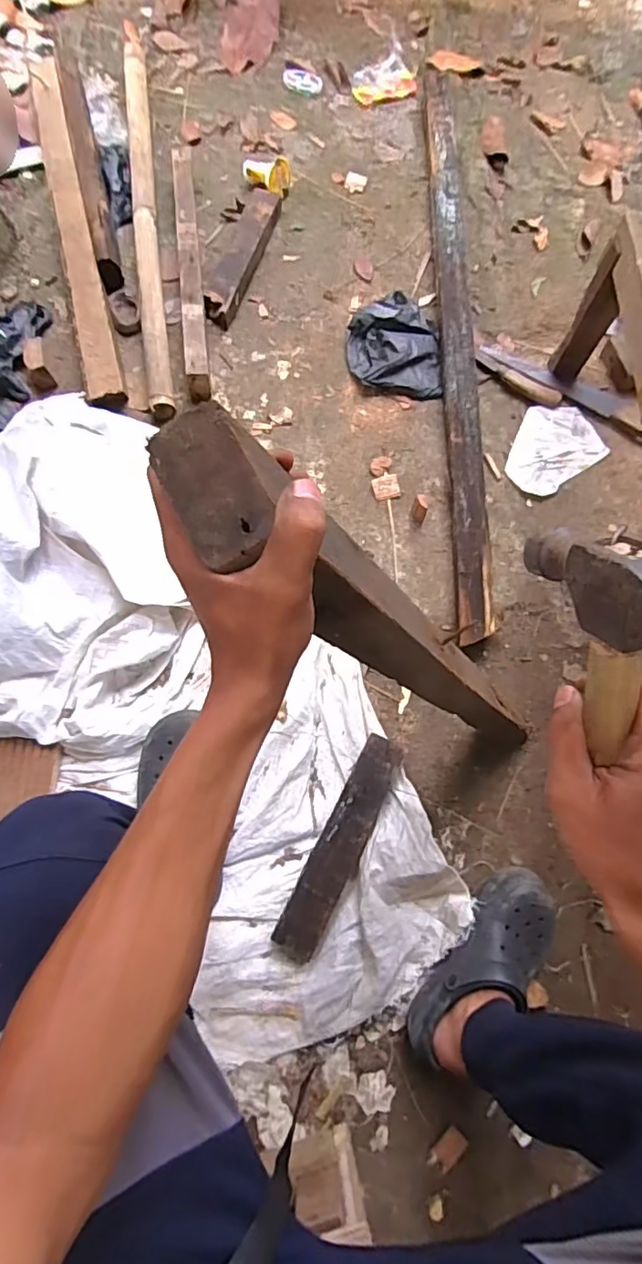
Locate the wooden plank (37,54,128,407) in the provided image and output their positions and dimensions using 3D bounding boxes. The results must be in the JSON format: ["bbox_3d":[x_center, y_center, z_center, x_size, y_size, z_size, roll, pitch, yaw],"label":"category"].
[{"bbox_3d":[-0.516,-0.866,1.172,0.078,0.058,0.981,-14,73,-6],"label":"wooden plank"}]

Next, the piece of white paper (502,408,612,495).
[{"bbox_3d":[0.431,-0.351,1.060,0.201,0.010,0.153,-34,76,-10],"label":"piece of white paper"}]

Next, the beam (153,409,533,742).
[{"bbox_3d":[0.087,0.024,0.480,0.053,0.594,0.063,-2,70,30],"label":"beam"}]

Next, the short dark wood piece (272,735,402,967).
[{"bbox_3d":[0.031,0.301,0.800,0.063,0.033,0.310,27,74,7],"label":"short dark wood piece"}]

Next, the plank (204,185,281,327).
[{"bbox_3d":[-0.164,-0.790,1.175,0.074,0.048,0.366,14,73,3],"label":"plank"}]

